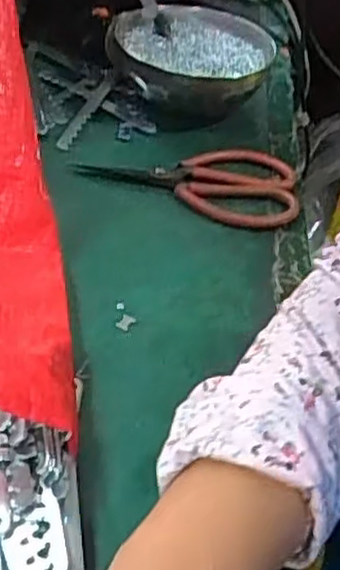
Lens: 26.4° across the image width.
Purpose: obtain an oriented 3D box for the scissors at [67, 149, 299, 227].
[{"bbox_3d":[0.017,-0.090,0.615,0.184,0.021,0.092,10,41,2],"label":"scissors"}]

